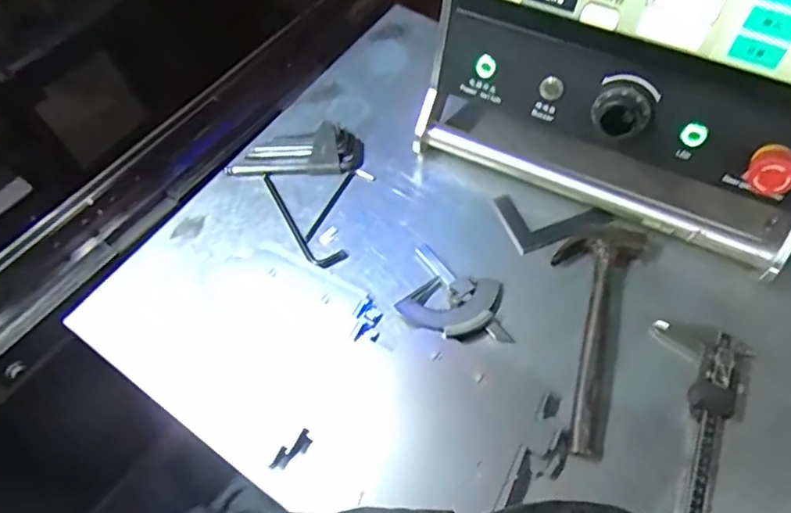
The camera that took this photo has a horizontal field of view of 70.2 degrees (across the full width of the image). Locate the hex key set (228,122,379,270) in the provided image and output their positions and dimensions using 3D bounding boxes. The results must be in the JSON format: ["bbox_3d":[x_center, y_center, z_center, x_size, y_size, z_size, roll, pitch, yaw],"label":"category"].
[{"bbox_3d":[-0.097,-0.098,0.710,0.151,0.022,0.204,-40,67,-17],"label":"hex key set"}]

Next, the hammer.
[{"bbox_3d":[0.201,0.074,0.598,0.089,0.033,0.252,18,64,11],"label":"hammer"}]

